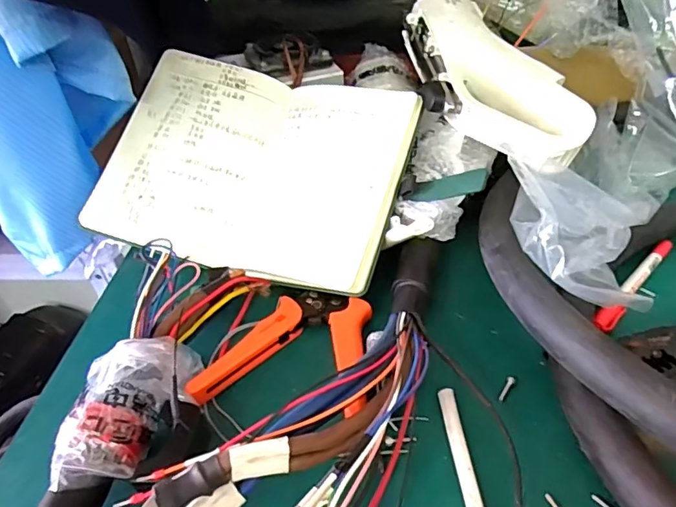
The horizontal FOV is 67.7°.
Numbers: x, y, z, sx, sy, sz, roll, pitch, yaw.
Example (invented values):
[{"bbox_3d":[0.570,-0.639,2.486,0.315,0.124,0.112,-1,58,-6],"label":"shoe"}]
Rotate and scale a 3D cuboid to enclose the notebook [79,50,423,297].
[{"bbox_3d":[-0.078,-0.085,0.484,0.276,0.034,0.207,14,73,14],"label":"notebook"}]

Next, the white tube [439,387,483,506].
[{"bbox_3d":[0.078,0.131,0.317,0.011,0.004,0.105,-6,40,1],"label":"white tube"}]

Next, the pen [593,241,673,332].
[{"bbox_3d":[0.252,0.024,0.424,0.139,0.011,0.013,-35,47,-30],"label":"pen"}]

